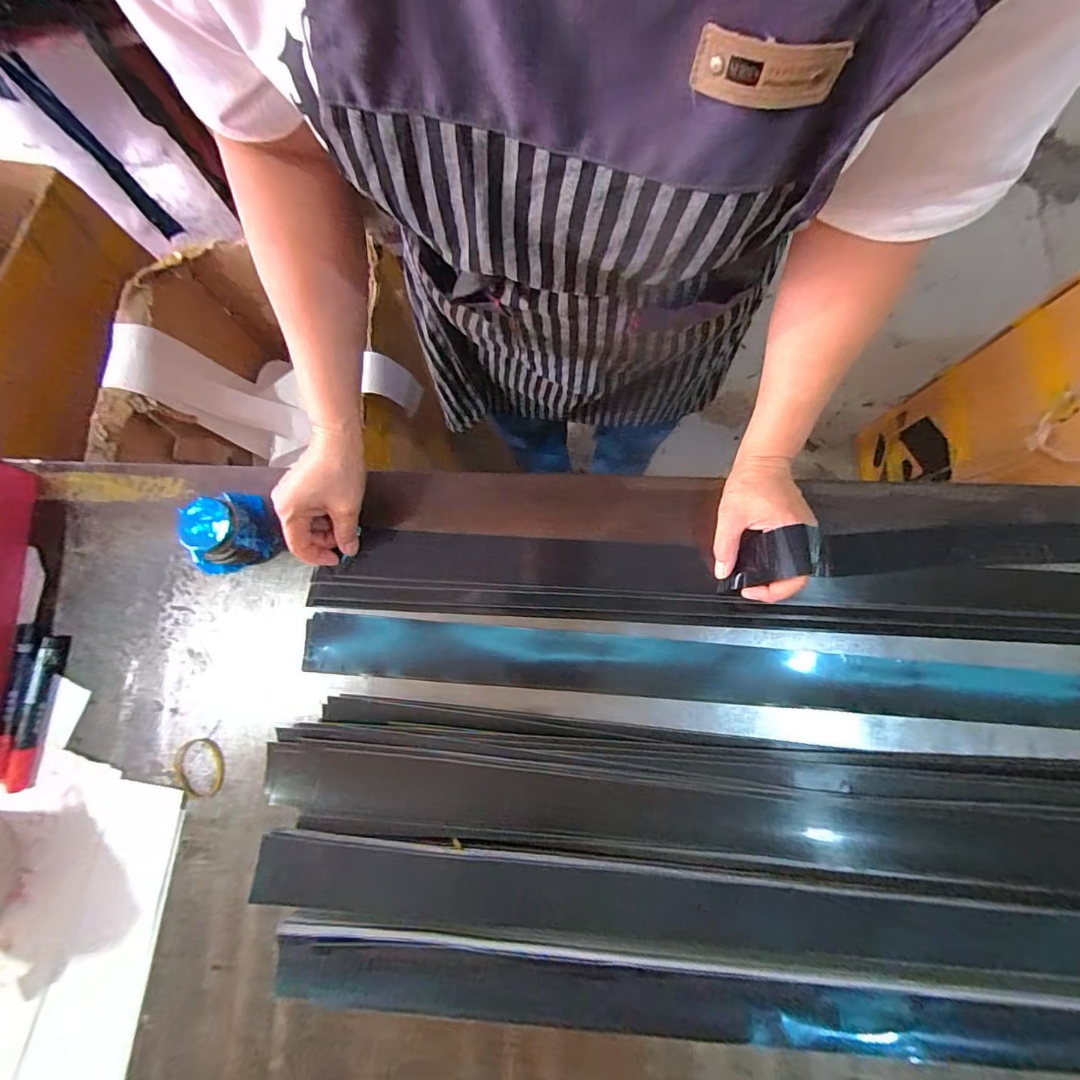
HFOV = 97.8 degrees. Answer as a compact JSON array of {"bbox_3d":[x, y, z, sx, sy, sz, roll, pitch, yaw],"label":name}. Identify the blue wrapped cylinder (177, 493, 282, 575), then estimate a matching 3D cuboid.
[{"bbox_3d":[-0.296,-0.009,0.441,0.067,0.055,0.065,0,78,2],"label":"blue wrapped cylinder"}]

